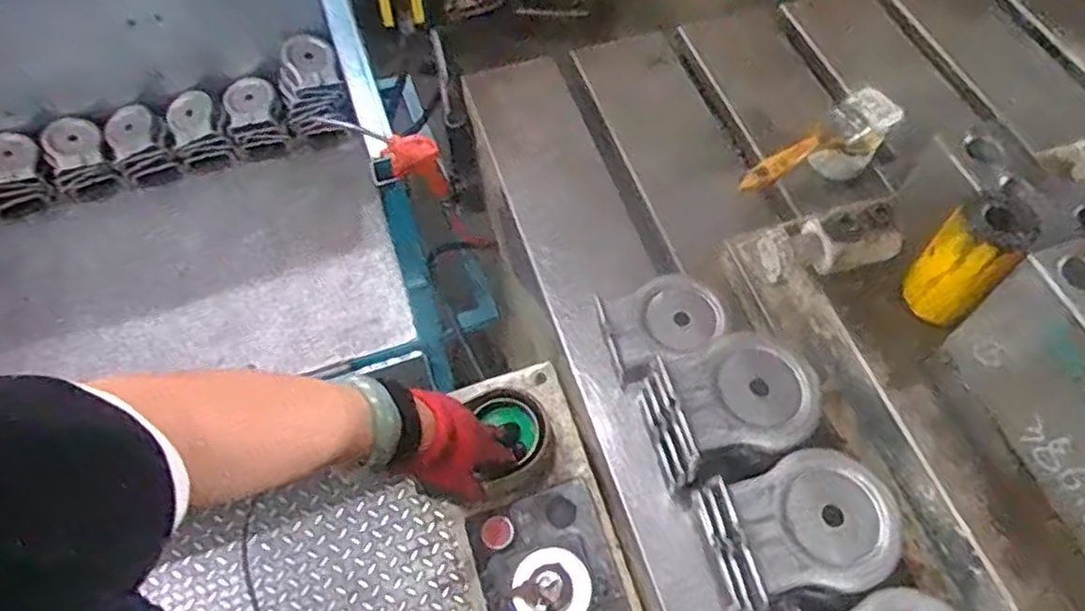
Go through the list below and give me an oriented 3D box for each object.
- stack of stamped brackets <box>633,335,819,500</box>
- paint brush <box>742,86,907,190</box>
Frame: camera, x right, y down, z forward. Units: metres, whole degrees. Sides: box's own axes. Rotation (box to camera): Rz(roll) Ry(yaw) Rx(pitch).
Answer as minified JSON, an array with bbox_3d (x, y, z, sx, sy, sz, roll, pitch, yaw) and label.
[{"bbox_3d":[0.155,0.083,0.604,0.124,0.098,0.101,-10,60,-6],"label":"stack of stamped brackets"},{"bbox_3d":[0.300,-0.169,0.766,0.208,0.029,0.057,-33,65,-19],"label":"paint brush"}]

